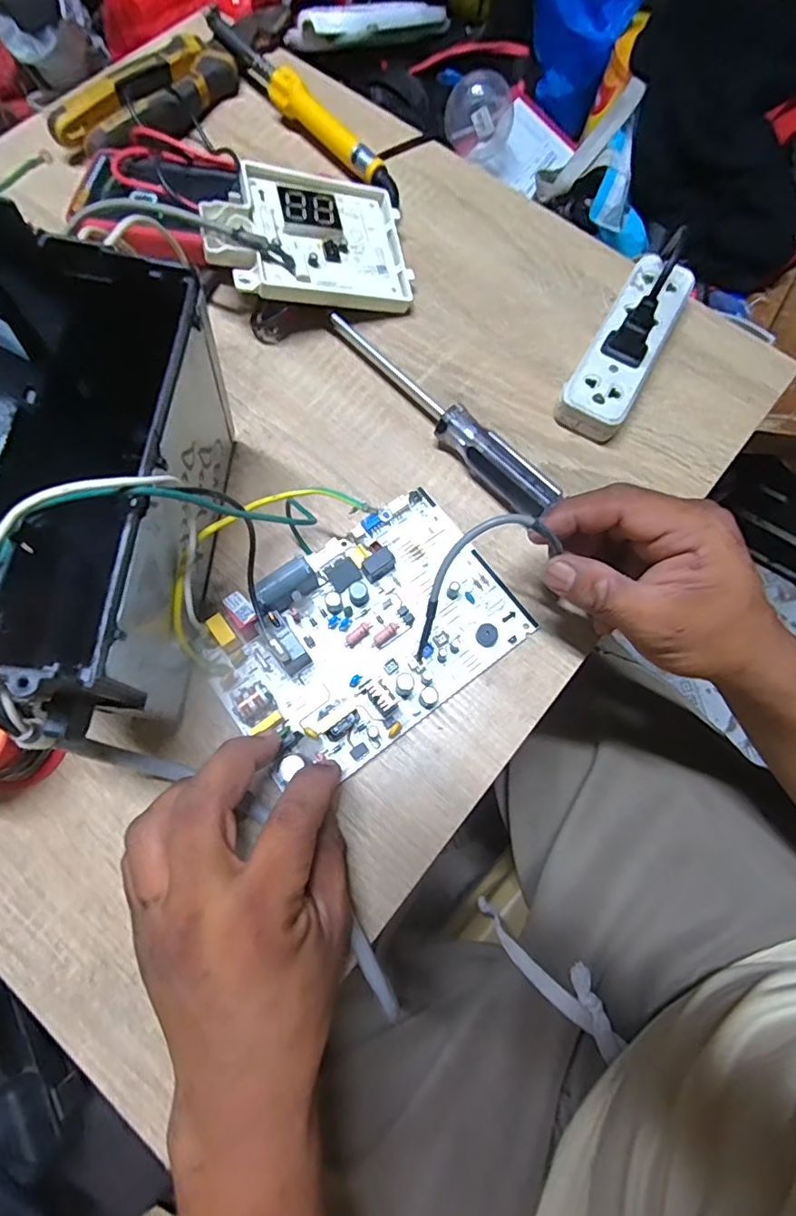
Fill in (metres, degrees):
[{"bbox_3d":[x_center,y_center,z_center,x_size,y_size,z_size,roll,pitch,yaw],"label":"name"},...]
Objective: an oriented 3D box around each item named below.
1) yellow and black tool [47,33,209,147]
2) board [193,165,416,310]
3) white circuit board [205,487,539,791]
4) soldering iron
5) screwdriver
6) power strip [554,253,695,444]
[{"bbox_3d":[-0.208,-0.405,0.421,0.026,0.019,0.146,39,77,10],"label":"yellow and black tool"},{"bbox_3d":[-0.059,-0.251,0.364,0.136,0.013,0.095,-8,84,-23],"label":"board"},{"bbox_3d":[-0.017,0.012,0.306,0.167,0.030,0.114,-36,77,-10],"label":"white circuit board"},{"bbox_3d":[-0.074,-0.391,0.426,0.031,0.032,0.226,-34,77,-10],"label":"soldering iron"},{"bbox_3d":[0.025,-0.126,0.353,0.027,0.022,0.191,-43,79,-12],"label":"screwdriver"},{"bbox_3d":[0.156,-0.179,0.371,0.046,0.031,0.140,30,75,8],"label":"power strip"}]

